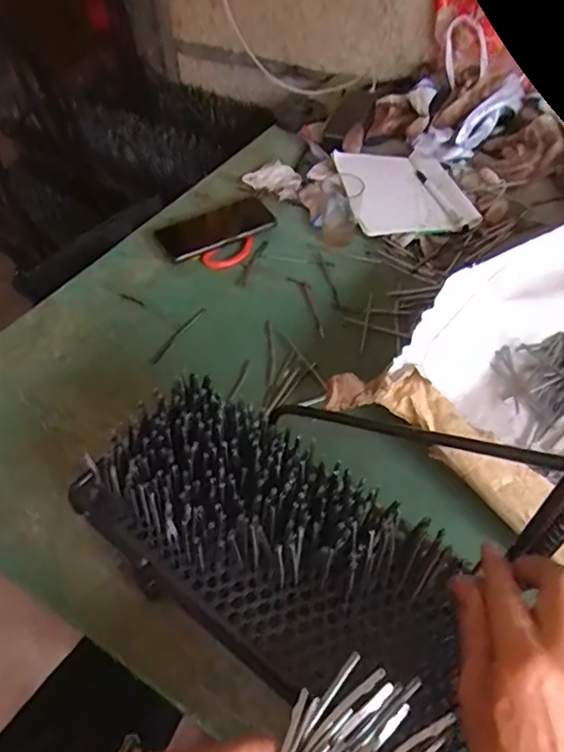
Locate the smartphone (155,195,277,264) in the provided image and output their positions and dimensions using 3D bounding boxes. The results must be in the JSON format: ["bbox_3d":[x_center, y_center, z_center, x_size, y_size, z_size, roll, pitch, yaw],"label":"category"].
[{"bbox_3d":[-0.096,-0.212,0.773,0.155,0.013,0.088,-25,54,-12],"label":"smartphone"}]

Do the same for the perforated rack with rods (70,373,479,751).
[{"bbox_3d":[0.108,0.194,0.343,0.589,0.067,0.145,33,60,21],"label":"perforated rack with rods"}]

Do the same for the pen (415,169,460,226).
[{"bbox_3d":[0.227,-0.265,0.798,0.013,0.012,0.149,-12,52,-7],"label":"pen"}]

